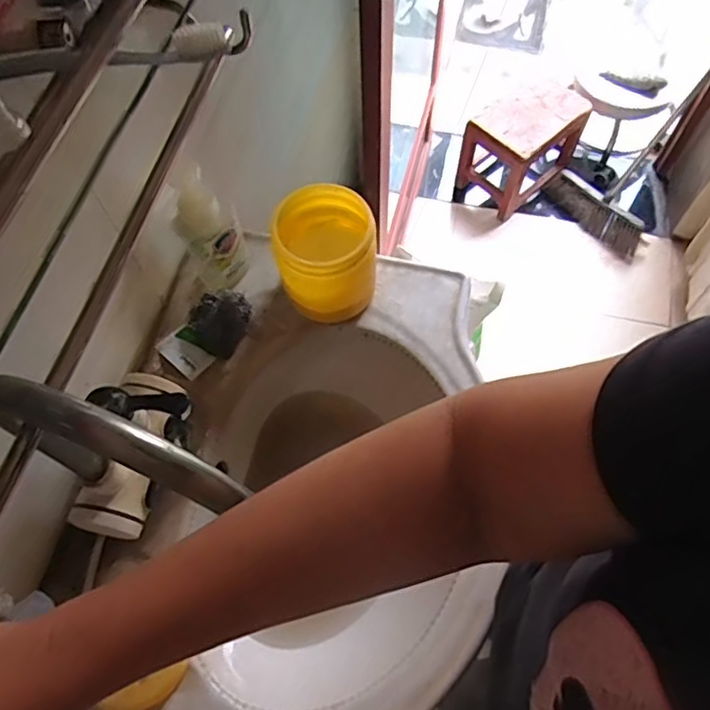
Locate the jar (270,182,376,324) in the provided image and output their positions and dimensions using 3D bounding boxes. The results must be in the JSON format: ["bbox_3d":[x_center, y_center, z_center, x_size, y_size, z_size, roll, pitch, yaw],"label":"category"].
[{"bbox_3d":[-0.032,-0.111,0.664,0.103,0.116,0.113,-4,63,-1],"label":"jar"}]

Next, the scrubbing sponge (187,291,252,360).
[{"bbox_3d":[-0.151,-0.043,0.681,0.073,0.049,0.068,-33,67,-15],"label":"scrubbing sponge"}]

